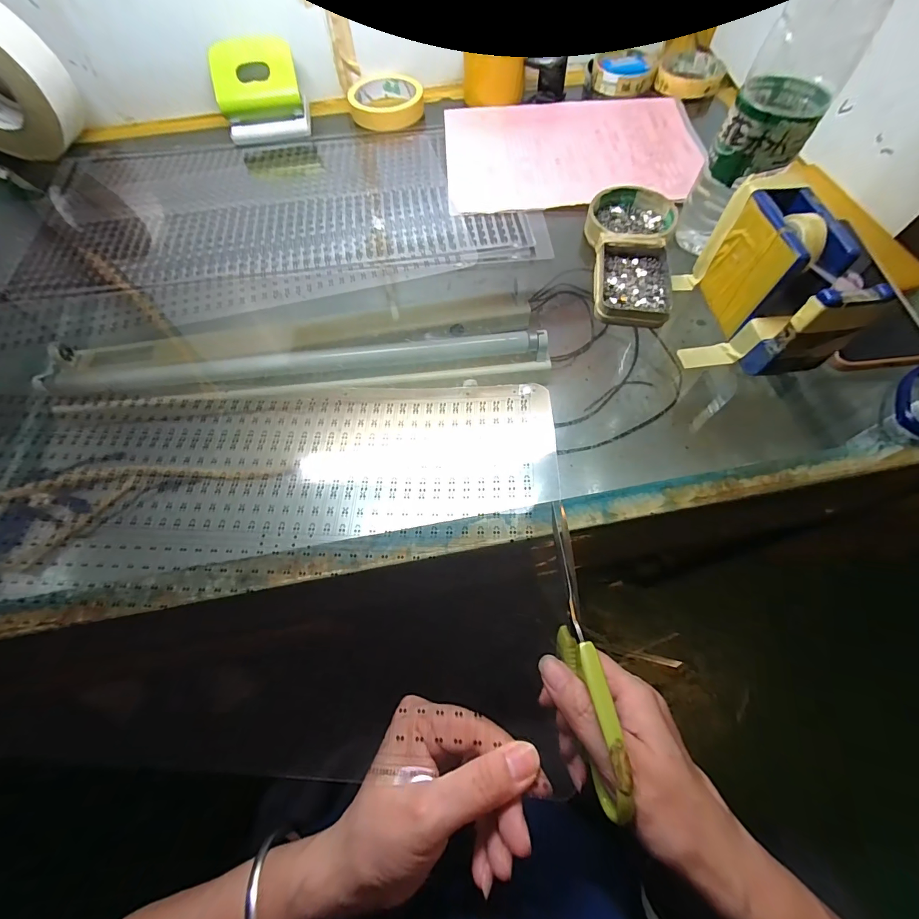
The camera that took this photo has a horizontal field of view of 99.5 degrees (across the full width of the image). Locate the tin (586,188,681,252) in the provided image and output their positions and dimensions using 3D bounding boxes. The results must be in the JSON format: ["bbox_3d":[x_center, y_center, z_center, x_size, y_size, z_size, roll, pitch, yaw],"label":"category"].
[{"bbox_3d":[0.168,-0.235,0.386,0.080,0.023,0.089,14,65,8],"label":"tin"}]

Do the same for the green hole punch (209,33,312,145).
[{"bbox_3d":[-0.240,-0.443,0.469,0.101,0.078,0.049,-16,65,-6],"label":"green hole punch"}]

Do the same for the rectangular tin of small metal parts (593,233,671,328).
[{"bbox_3d":[0.155,-0.160,0.347,0.066,0.019,0.096,10,65,6],"label":"rectangular tin of small metal parts"}]

